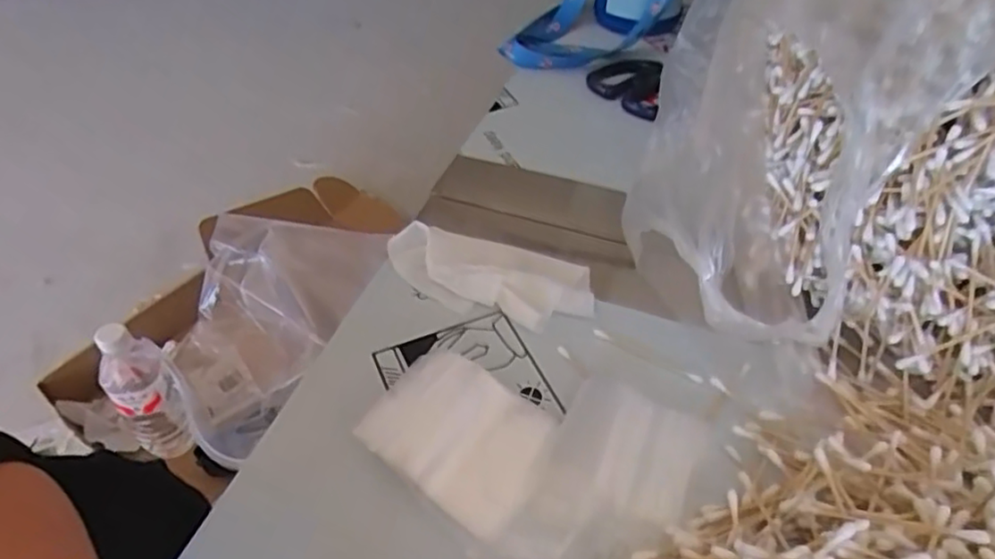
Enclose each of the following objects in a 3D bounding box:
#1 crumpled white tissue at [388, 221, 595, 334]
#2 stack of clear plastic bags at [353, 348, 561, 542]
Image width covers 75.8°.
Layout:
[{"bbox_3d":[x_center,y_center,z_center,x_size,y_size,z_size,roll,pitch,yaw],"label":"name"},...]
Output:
[{"bbox_3d":[-0.006,-0.005,0.435,0.142,0.023,0.060,14,48,12],"label":"crumpled white tissue"},{"bbox_3d":[-0.019,0.083,0.345,0.090,0.022,0.075,26,51,21],"label":"stack of clear plastic bags"}]

